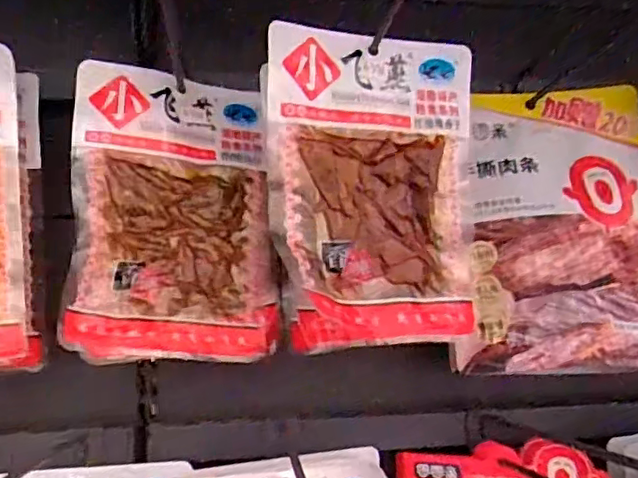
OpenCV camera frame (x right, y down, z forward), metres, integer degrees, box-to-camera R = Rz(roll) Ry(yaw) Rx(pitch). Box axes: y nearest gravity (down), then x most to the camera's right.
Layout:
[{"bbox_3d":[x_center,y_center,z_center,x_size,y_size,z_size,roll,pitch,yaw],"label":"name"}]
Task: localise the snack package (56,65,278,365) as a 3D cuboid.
[{"bbox_3d":[-0.105,-0.019,0.458,0.144,0.206,0.037,0,-6,-15],"label":"snack package"}]

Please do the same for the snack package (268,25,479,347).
[{"bbox_3d":[0.043,-0.035,0.414,0.150,0.197,0.040,1,-6,-26],"label":"snack package"}]

